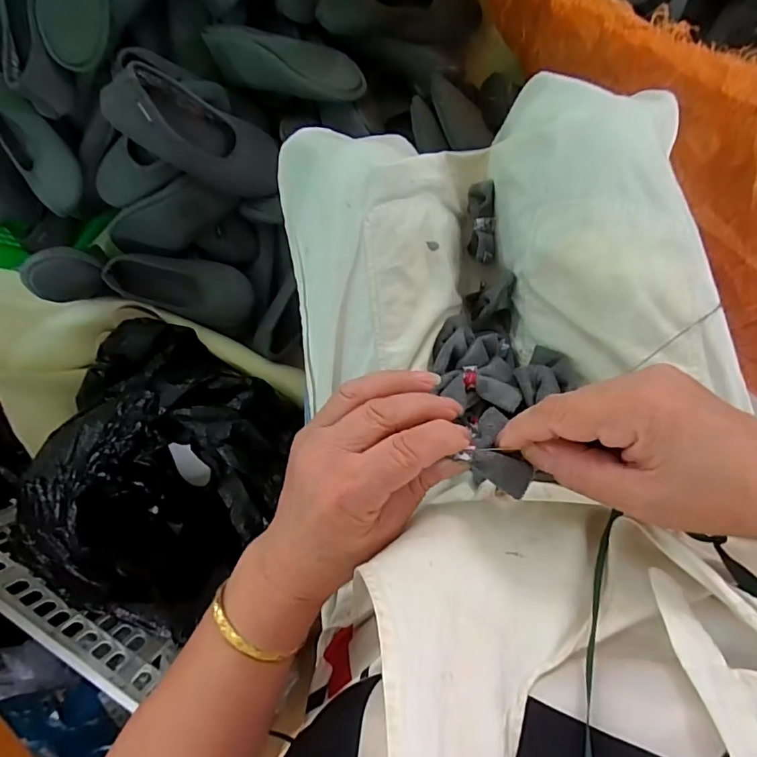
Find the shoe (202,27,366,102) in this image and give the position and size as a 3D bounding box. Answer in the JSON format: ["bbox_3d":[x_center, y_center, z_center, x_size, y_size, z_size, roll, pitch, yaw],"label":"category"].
[{"bbox_3d":[-0.129,-0.419,0.652,0.226,0.064,0.076,16,95,8],"label":"shoe"}]

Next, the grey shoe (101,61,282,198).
[{"bbox_3d":[-0.251,-0.331,0.668,0.215,0.062,0.097,20,97,-31],"label":"grey shoe"}]

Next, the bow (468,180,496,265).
[{"bbox_3d":[0.091,-0.136,0.434,0.023,0.038,0.067,-1,93,9],"label":"bow"}]

